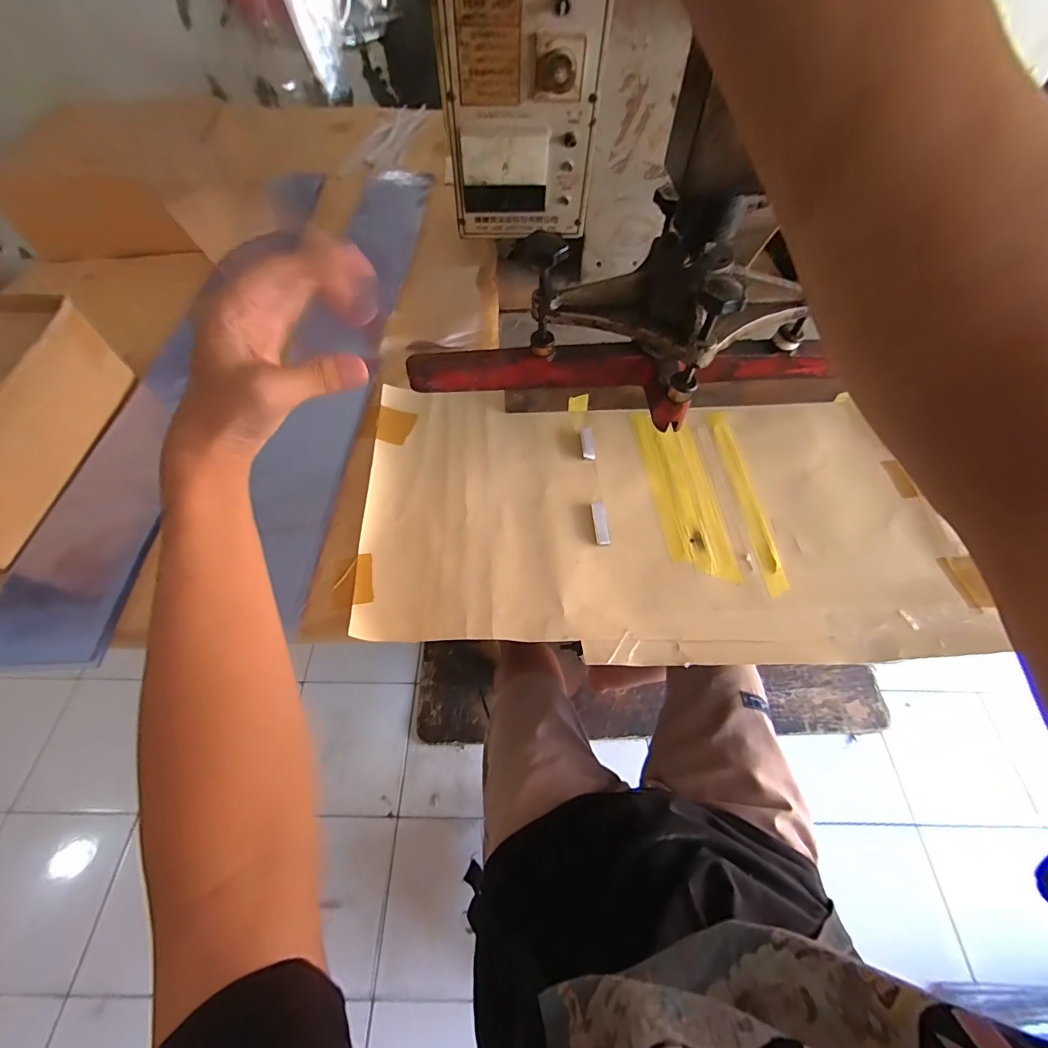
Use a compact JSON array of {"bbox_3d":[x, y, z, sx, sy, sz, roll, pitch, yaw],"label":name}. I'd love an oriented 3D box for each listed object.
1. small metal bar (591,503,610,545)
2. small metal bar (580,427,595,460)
[{"bbox_3d":[0.069,0.000,0.414,0.012,0.009,0.045,-2,58,-2],"label":"small metal bar"},{"bbox_3d":[0.066,-0.083,0.466,0.013,0.005,0.043,-1,58,-2],"label":"small metal bar"}]

